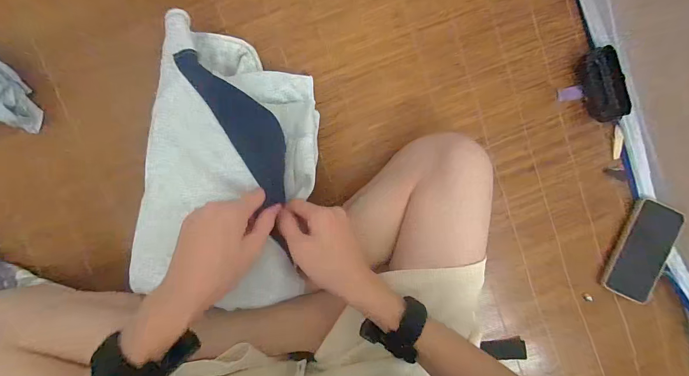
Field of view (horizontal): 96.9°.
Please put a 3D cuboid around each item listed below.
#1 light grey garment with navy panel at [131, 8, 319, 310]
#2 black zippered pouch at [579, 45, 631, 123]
[{"bbox_3d":[-0.138,-0.030,0.383,0.202,0.102,0.317,9,95,-6],"label":"light grey garment with navy panel"},{"bbox_3d":[0.396,-0.156,0.468,0.046,0.028,0.108,-25,97,-2],"label":"black zippered pouch"}]

